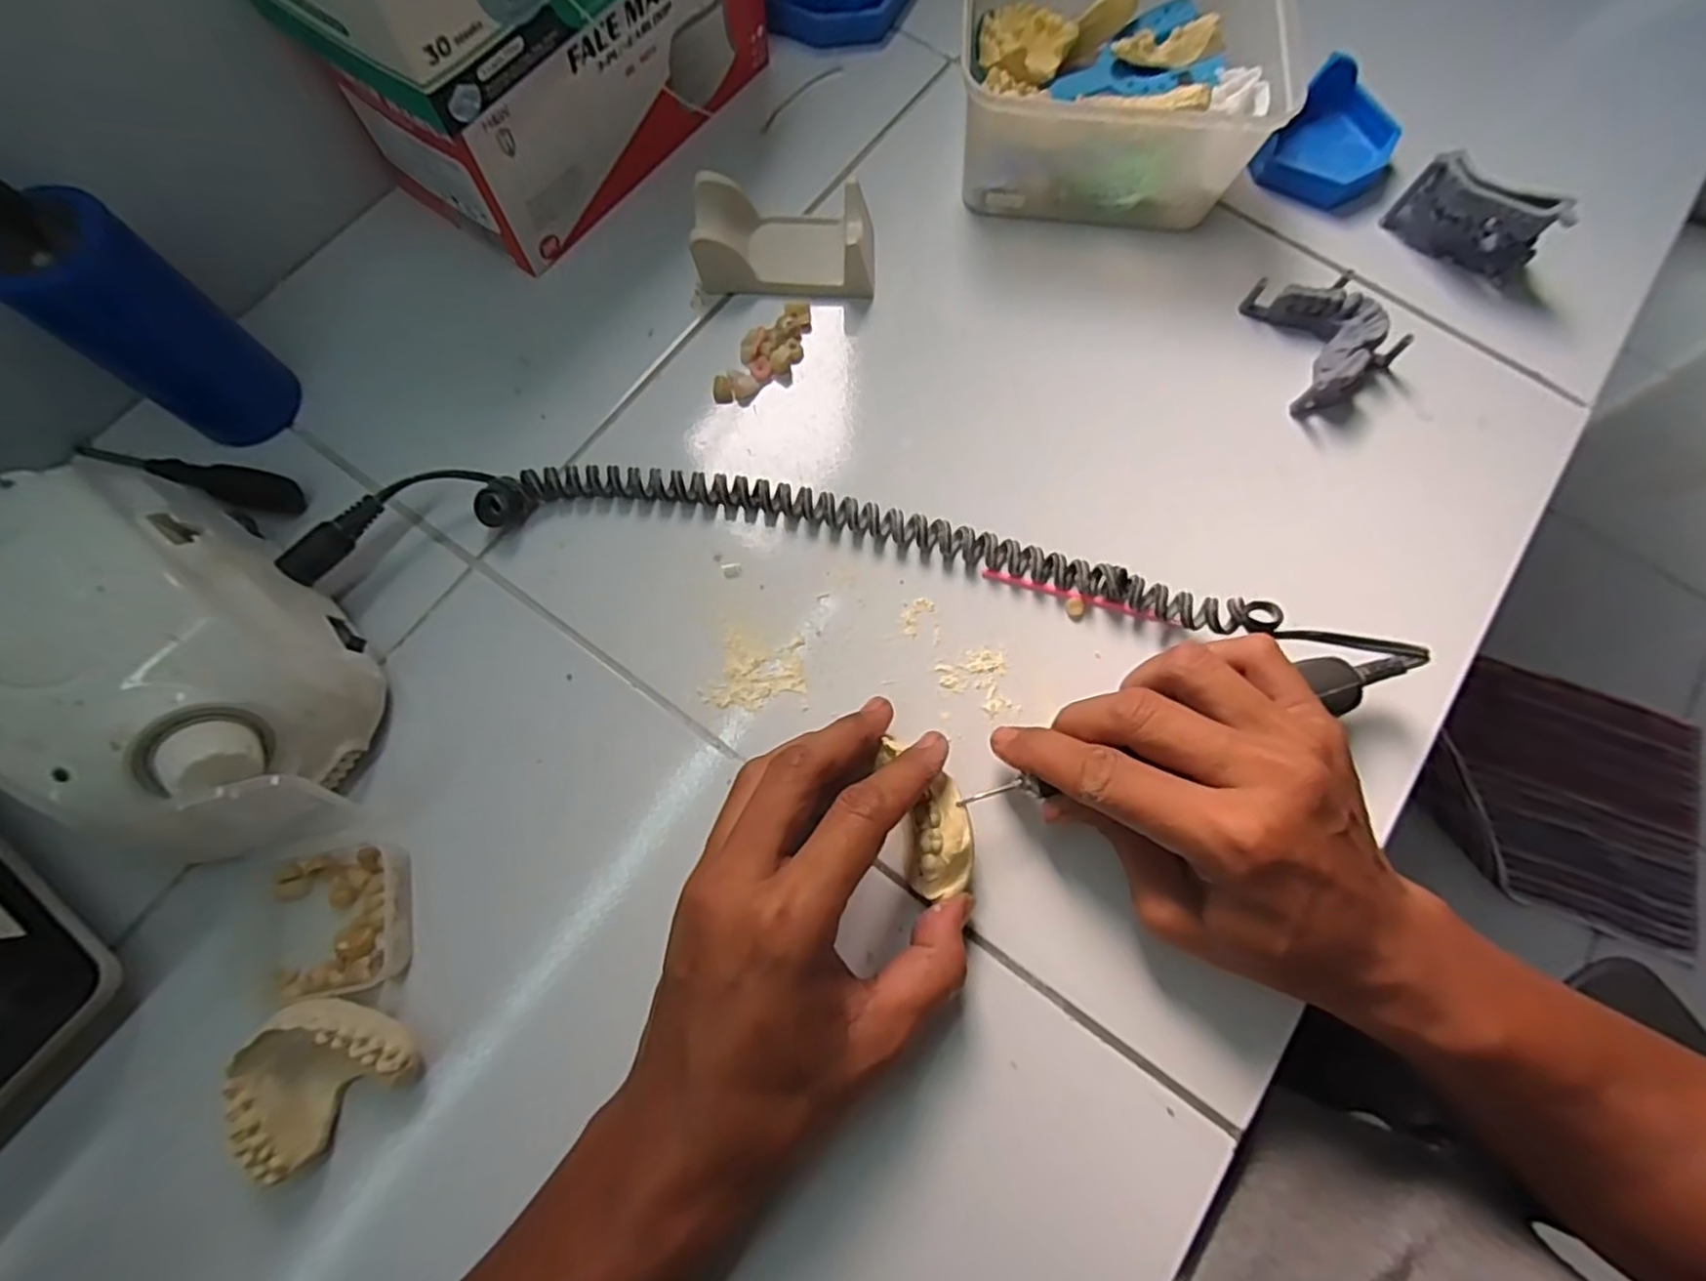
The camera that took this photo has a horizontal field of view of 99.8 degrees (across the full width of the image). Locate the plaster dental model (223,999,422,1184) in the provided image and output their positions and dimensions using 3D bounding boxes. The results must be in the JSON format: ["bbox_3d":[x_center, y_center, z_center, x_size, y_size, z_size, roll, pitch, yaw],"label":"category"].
[{"bbox_3d":[-0.193,0.155,0.261,0.053,0.029,0.044,-38,79,-11],"label":"plaster dental model"}]

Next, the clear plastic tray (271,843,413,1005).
[{"bbox_3d":[-0.205,0.110,0.283,0.054,0.016,0.053,-11,75,-5],"label":"clear plastic tray"}]

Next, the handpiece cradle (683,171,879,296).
[{"bbox_3d":[-0.034,-0.212,0.370,0.089,0.030,0.053,-1,74,-2],"label":"handpiece cradle"}]

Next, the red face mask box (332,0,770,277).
[{"bbox_3d":[-0.136,-0.291,0.360,0.088,0.081,0.211,40,77,9],"label":"red face mask box"}]

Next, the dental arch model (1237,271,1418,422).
[{"bbox_3d":[0.247,-0.158,0.370,0.058,0.025,0.070,-15,75,-6],"label":"dental arch model"}]

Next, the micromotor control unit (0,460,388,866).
[{"bbox_3d":[-0.258,0.013,0.273,0.149,0.082,0.104,40,77,9],"label":"micromotor control unit"}]

